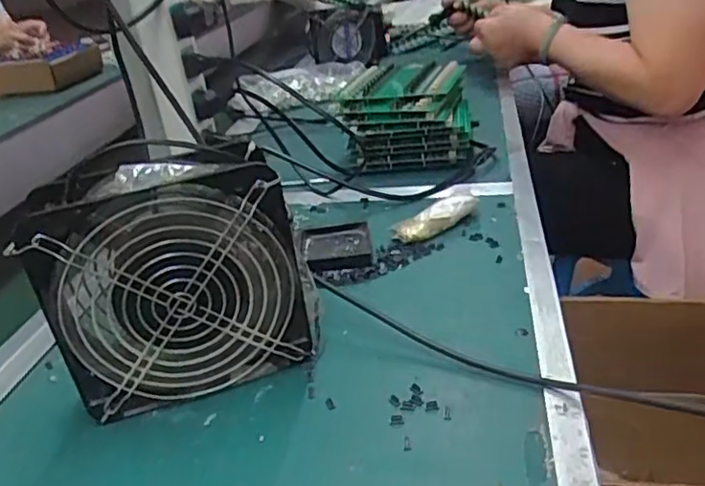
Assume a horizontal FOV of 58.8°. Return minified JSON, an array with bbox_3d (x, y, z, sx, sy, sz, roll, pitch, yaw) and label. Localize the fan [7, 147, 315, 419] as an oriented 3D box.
[{"bbox_3d":[-0.111,0.023,0.405,0.155,0.155,0.057,-15,29,-10],"label":"fan"}]

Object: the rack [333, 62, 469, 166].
[{"bbox_3d":[0.065,-0.156,0.744,0.144,0.082,0.158,-3,26,14],"label":"rack"}]

